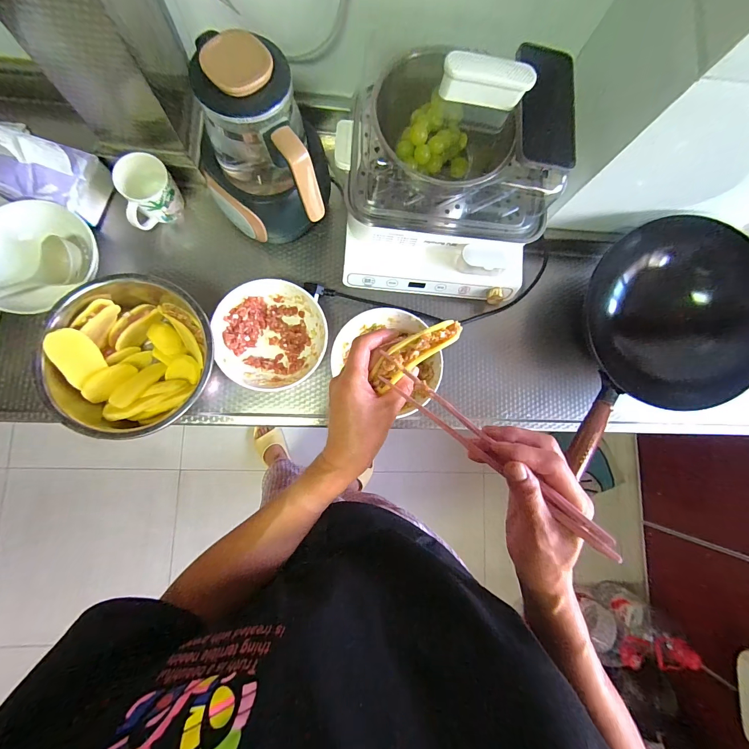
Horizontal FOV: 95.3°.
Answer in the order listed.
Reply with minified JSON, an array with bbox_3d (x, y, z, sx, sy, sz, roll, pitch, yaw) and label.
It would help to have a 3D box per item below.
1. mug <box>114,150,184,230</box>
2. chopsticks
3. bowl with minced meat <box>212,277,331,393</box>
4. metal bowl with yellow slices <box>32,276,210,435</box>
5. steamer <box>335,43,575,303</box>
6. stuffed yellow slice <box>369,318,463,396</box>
[{"bbox_3d":[-0.376,-0.297,0.569,0.096,0.078,0.078,-40,88,-9],"label":"mug"},{"bbox_3d":[0.092,0.062,0.294,0.246,0.018,0.020,40,80,19],"label":"chopsticks"},{"bbox_3d":[-0.169,-0.063,0.572,0.171,0.053,0.177,1,83,-6],"label":"bowl with minced meat"},{"bbox_3d":[-0.350,-0.023,0.514,0.219,0.097,0.219,1,83,-6],"label":"metal bowl with yellow slices"},{"bbox_3d":[0.107,-0.266,0.498,0.313,0.235,0.214,6,82,-5],"label":"steamer"},{"bbox_3d":[0.041,-0.023,0.335,0.104,0.017,0.028,-34,88,-4],"label":"stuffed yellow slice"}]

